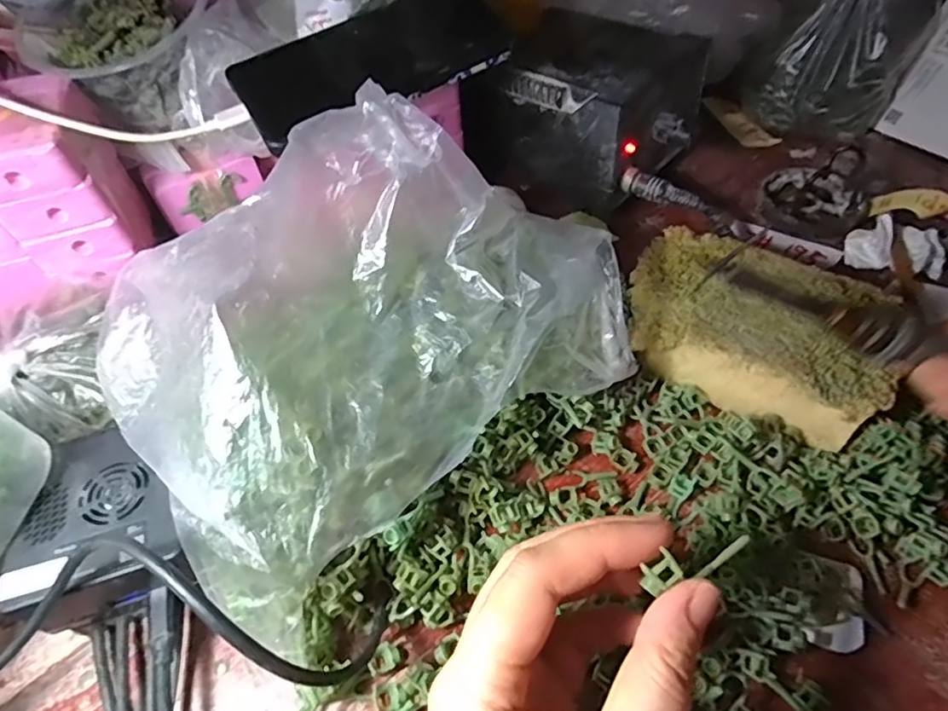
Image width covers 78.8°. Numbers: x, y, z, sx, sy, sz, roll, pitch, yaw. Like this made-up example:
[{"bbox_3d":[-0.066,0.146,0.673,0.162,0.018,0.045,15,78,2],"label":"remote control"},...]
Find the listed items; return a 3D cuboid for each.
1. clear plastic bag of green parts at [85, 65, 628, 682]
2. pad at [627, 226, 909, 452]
[{"bbox_3d":[-0.043,-0.012,0.269,0.230,0.120,0.148,-38,61,-23],"label":"clear plastic bag of green parts"},{"bbox_3d":[0.156,-0.017,0.330,0.135,0.044,0.093,21,57,17],"label":"pad"}]

